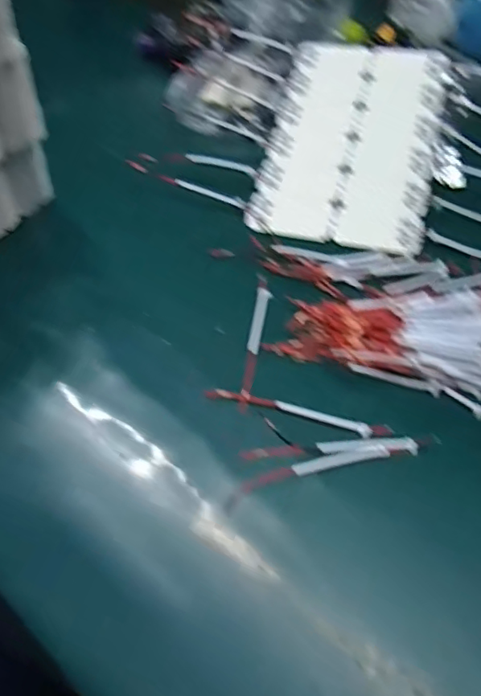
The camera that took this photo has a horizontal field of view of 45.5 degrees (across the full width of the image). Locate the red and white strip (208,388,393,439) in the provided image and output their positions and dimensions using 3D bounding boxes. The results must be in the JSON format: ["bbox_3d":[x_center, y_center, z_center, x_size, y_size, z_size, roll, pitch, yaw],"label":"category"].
[{"bbox_3d":[0.046,0.053,0.471,0.151,0.004,0.013,12,56,10],"label":"red and white strip"}]

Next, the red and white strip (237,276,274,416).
[{"bbox_3d":[0.014,-0.009,0.519,0.015,0.004,0.152,6,55,6],"label":"red and white strip"}]

